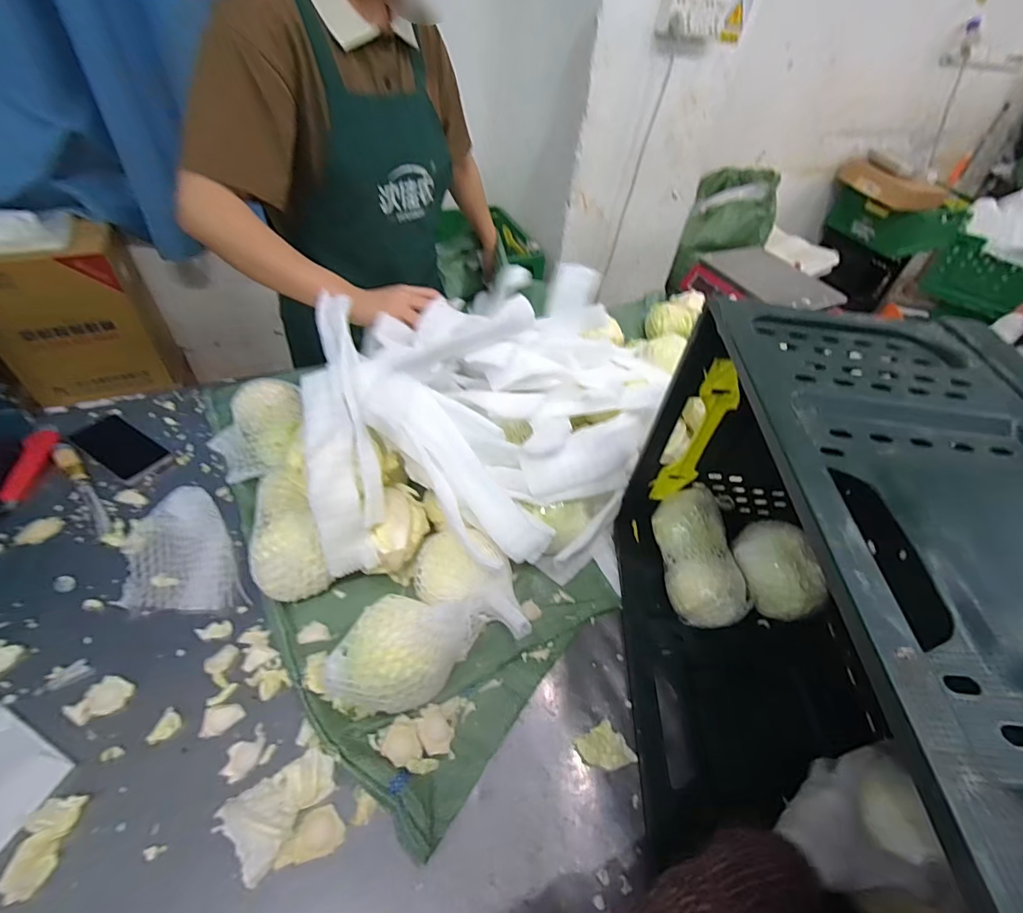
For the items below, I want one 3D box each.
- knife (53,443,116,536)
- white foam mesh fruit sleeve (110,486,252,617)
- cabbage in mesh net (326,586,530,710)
[{"bbox_3d":[-0.627,0.042,0.713,0.205,0.015,0.026,38,54,25],"label":"knife"},{"bbox_3d":[-0.452,0.134,0.654,0.126,0.019,0.205,-23,54,-25],"label":"white foam mesh fruit sleeve"},{"bbox_3d":[-0.103,0.212,0.562,0.214,0.102,0.115,-23,54,-26],"label":"cabbage in mesh net"}]

